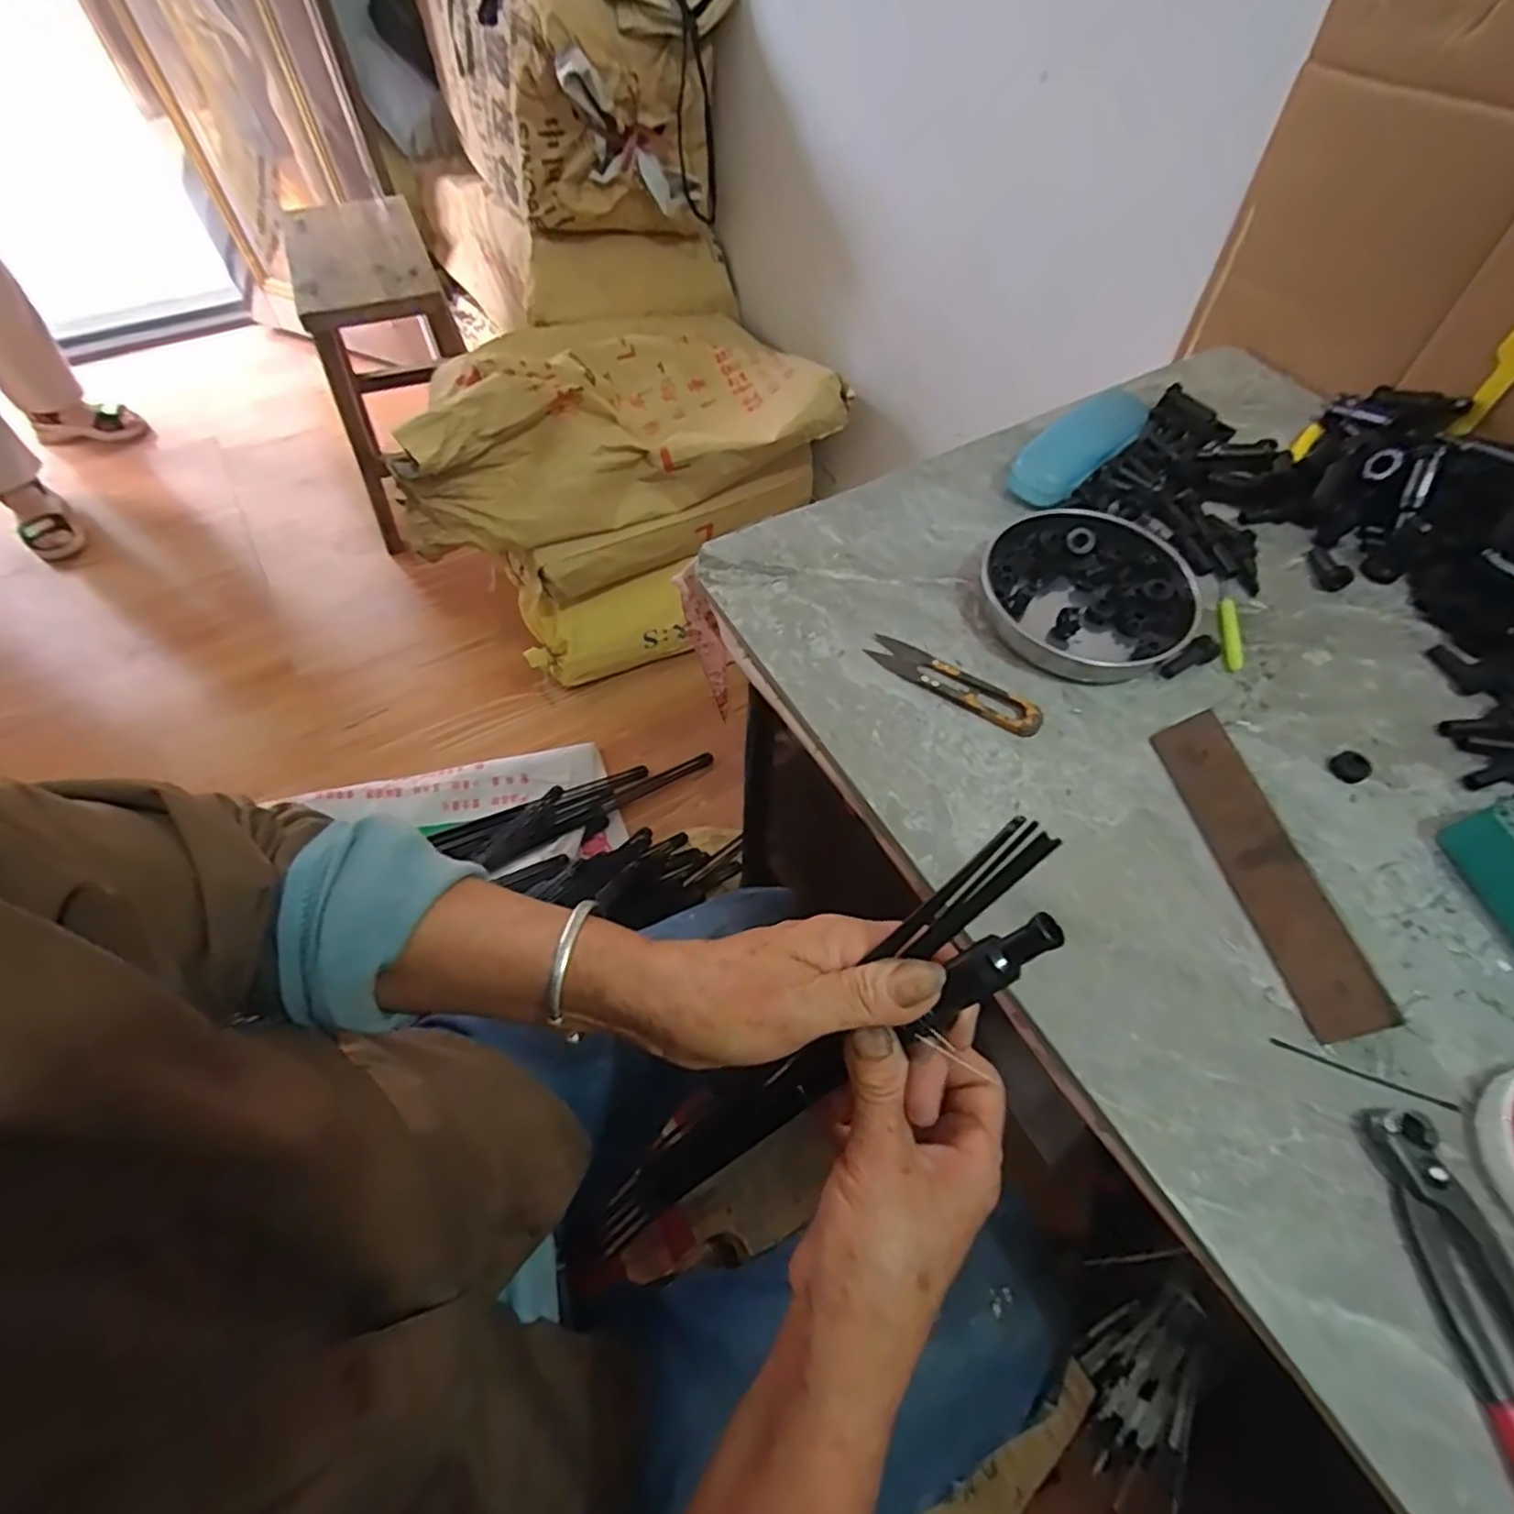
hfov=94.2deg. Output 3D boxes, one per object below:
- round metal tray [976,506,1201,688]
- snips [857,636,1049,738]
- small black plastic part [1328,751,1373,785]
[{"bbox_3d":[0.223,-0.111,0.477,0.133,0.035,0.127,1,59,-2],"label":"round metal tray"},{"bbox_3d":[0.126,-0.048,0.450,0.116,0.009,0.027,32,63,16],"label":"snips"},{"bbox_3d":[0.361,0.005,0.427,0.018,0.012,0.019,-25,63,-16],"label":"small black plastic part"}]

